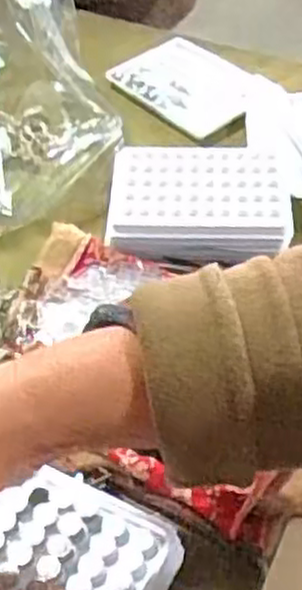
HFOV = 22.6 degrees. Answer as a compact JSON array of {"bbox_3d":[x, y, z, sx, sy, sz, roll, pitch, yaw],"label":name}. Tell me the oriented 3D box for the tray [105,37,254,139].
[{"bbox_3d":[0.032,-0.188,0.675,0.091,0.016,0.124,-32,56,-26],"label":"tray"}]

